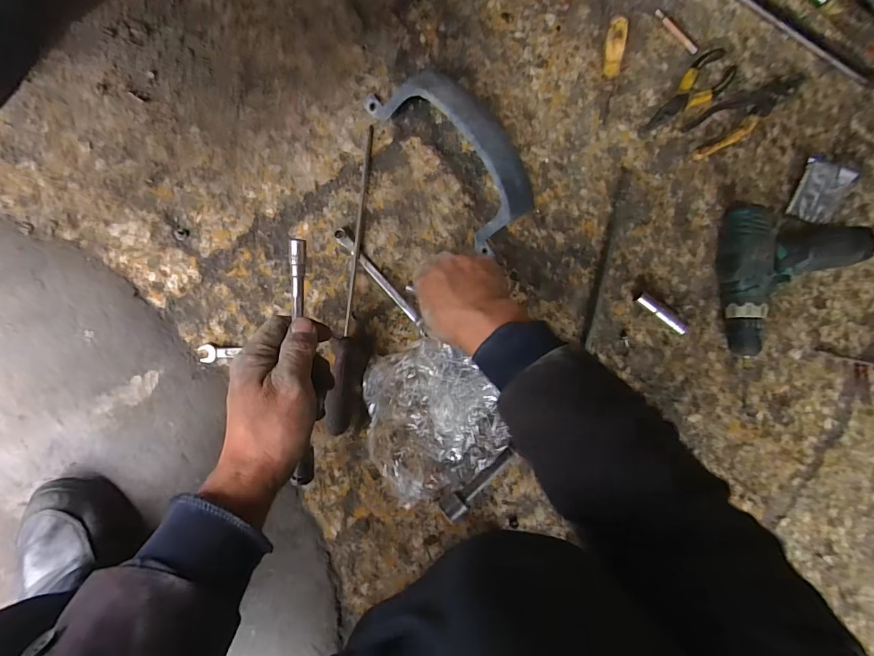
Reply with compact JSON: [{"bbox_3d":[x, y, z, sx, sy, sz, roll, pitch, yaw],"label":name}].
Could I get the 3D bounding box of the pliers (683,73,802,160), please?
[{"bbox_3d":[0.410,-0.285,0.563,0.178,0.024,0.054,-28,94,-9],"label":"pliers"}]

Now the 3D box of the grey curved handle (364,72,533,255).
[{"bbox_3d":[0.028,-0.204,0.486,0.105,0.053,0.227,-39,96,-8],"label":"grey curved handle"}]

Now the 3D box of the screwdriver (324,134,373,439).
[{"bbox_3d":[-0.096,-0.057,0.473,0.025,0.031,0.345,6,89,-9],"label":"screwdriver"}]

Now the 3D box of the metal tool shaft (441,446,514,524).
[{"bbox_3d":[0.051,0.182,0.496,0.107,0.024,0.026,-40,96,-8],"label":"metal tool shaft"}]

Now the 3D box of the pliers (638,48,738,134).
[{"bbox_3d":[0.331,-0.308,0.551,0.165,0.013,0.050,-40,96,-8],"label":"pliers"}]

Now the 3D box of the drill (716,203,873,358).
[{"bbox_3d":[0.470,-0.053,0.558,0.201,0.055,0.201,9,88,-9],"label":"drill"}]

